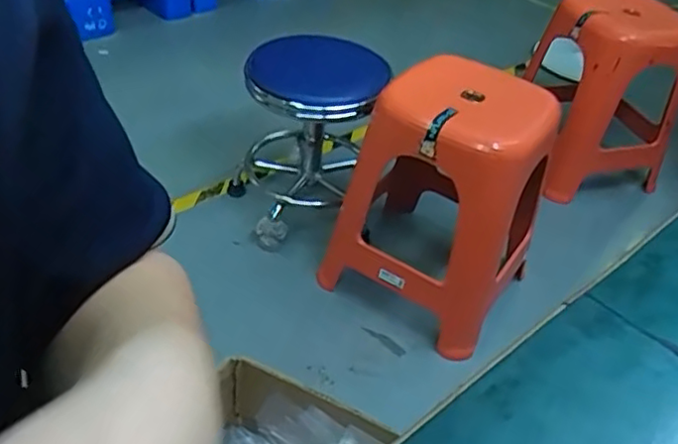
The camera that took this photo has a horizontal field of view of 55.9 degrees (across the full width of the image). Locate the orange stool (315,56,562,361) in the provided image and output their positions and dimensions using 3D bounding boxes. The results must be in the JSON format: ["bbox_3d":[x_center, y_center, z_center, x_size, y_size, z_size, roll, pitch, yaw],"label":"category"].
[{"bbox_3d":[0.197,-0.050,1.272,0.358,0.441,0.303,25,43,20],"label":"orange stool"}]

